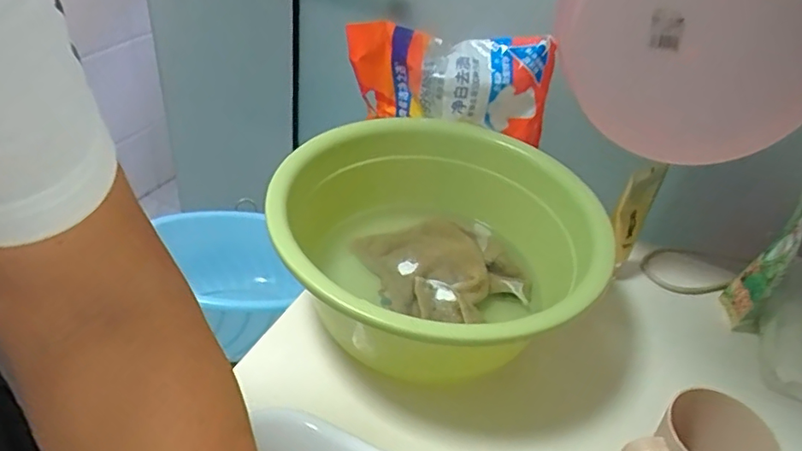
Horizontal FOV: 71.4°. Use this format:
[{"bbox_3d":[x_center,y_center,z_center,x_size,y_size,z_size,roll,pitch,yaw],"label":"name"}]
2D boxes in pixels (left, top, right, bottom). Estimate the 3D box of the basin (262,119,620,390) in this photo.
[{"bbox_3d":[0.036,0.031,0.586,0.320,0.138,0.321,5,39,-4],"label":"basin"}]

